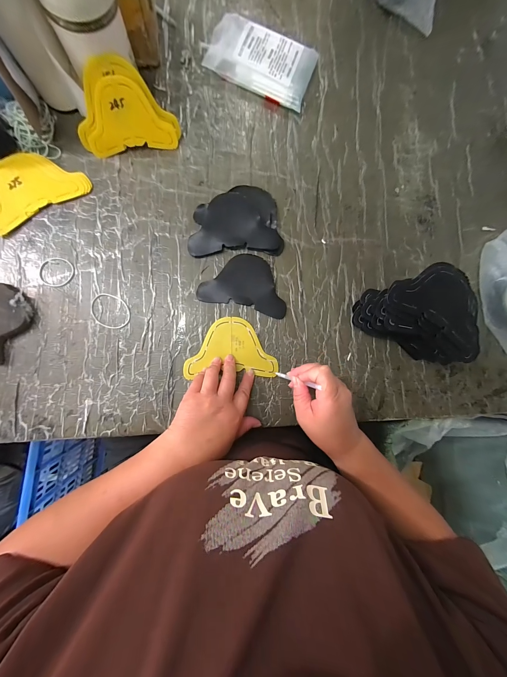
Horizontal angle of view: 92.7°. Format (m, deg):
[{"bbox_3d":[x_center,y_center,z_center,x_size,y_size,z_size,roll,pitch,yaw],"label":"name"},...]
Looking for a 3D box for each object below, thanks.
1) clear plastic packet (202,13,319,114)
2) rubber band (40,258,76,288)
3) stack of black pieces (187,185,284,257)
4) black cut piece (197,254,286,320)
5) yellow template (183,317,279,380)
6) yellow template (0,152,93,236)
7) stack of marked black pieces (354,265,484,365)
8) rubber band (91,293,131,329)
[{"bbox_3d":[0.015,-0.471,0.412,0.171,0.025,0.100,19,84,-5],"label":"clear plastic packet"},{"bbox_3d":[-0.291,-0.098,0.358,0.048,0.004,0.045,0,86,-6],"label":"rubber band"},{"bbox_3d":[-0.028,-0.192,0.390,0.146,0.020,0.111,-4,87,-6],"label":"stack of black pieces"},{"bbox_3d":[-0.011,-0.091,0.393,0.138,0.006,0.090,13,85,-5],"label":"black cut piece"},{"bbox_3d":[-0.034,0.014,0.375,0.139,0.004,0.090,0,85,-6],"label":"yellow template"},{"bbox_3d":[-0.333,-0.226,0.358,0.148,0.012,0.088,-34,90,-7],"label":"yellow template"},{"bbox_3d":[0.260,-0.044,0.375,0.167,0.085,0.120,28,84,-4],"label":"stack of marked black pieces"},{"bbox_3d":[-0.214,-0.040,0.362,0.059,0.004,0.047,23,84,-4],"label":"rubber band"}]

